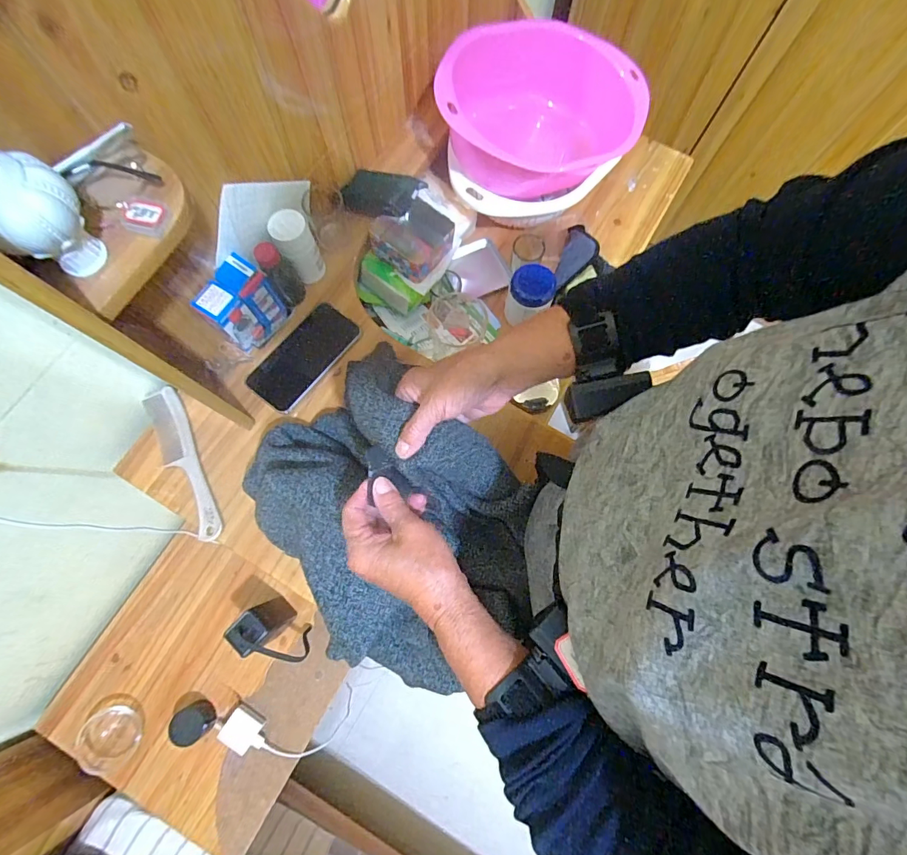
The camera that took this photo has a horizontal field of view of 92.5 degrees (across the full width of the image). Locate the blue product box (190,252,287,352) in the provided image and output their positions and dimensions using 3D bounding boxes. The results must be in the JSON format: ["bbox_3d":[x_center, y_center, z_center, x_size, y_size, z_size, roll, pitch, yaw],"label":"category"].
[{"bbox_3d":[-0.278,-0.160,0.575,0.051,0.099,0.084,33,77,8],"label":"blue product box"}]

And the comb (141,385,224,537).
[{"bbox_3d":[-0.351,0.044,0.567,0.047,0.009,0.214,-28,77,-8],"label":"comb"}]

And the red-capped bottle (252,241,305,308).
[{"bbox_3d":[-0.234,-0.208,0.589,0.036,0.099,0.034,0,75,-1],"label":"red-capped bottle"}]

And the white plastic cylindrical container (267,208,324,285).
[{"bbox_3d":[-0.213,-0.248,0.596,0.045,0.093,0.046,0,75,-1],"label":"white plastic cylindrical container"}]

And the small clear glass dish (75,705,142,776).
[{"bbox_3d":[-0.554,0.501,0.698,0.086,0.029,0.086,0,75,-1],"label":"small clear glass dish"}]

